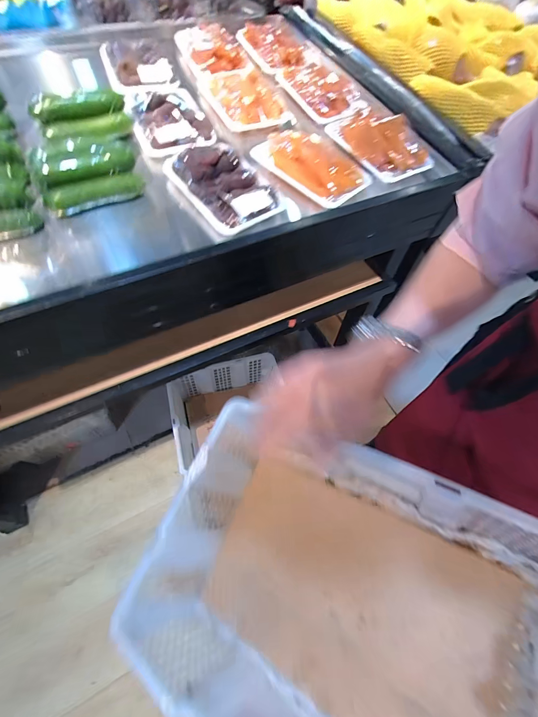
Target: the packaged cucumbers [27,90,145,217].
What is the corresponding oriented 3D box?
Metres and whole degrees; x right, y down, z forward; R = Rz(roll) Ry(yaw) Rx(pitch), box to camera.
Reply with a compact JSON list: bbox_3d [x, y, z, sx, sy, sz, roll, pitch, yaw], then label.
[{"bbox_3d":[-0.268,-0.305,0.478,0.131,0.062,0.194,-13,64,-11],"label":"packaged cucumbers"}]

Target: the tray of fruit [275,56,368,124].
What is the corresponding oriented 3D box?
[{"bbox_3d":[0.100,-0.543,0.643,0.121,0.027,0.194,-21,66,-14],"label":"tray of fruit"}]

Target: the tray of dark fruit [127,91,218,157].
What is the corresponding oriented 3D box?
[{"bbox_3d":[-0.173,-0.419,0.565,0.125,0.031,0.199,-18,65,-13],"label":"tray of dark fruit"}]

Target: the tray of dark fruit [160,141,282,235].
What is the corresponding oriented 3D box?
[{"bbox_3d":[-0.073,-0.268,0.489,0.115,0.033,0.182,-33,70,-19],"label":"tray of dark fruit"}]

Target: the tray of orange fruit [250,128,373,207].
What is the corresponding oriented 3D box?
[{"bbox_3d":[0.070,-0.319,0.534,0.133,0.027,0.177,-37,71,-20],"label":"tray of orange fruit"}]

